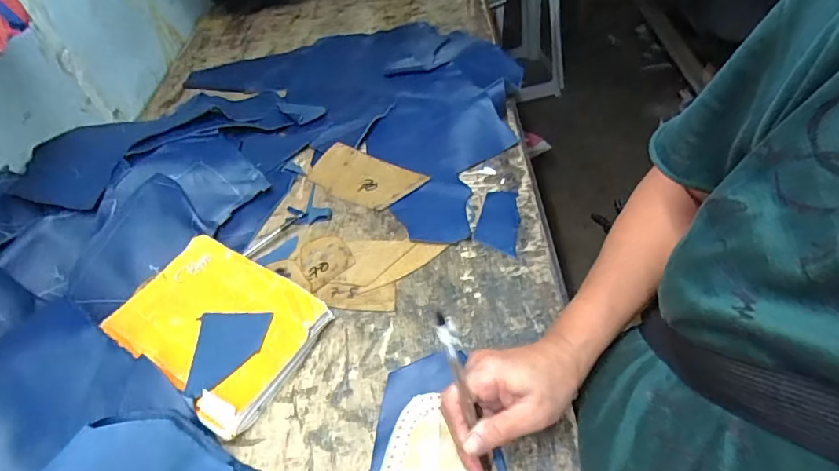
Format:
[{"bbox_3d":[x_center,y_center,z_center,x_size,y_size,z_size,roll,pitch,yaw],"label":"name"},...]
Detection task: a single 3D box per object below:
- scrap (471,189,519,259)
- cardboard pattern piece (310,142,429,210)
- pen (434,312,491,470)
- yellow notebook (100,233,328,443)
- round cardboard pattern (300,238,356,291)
[{"bbox_3d":[0.090,-0.019,0.540,0.046,0.004,0.096,6,49,12],"label":"scrap"},{"bbox_3d":[-0.071,-0.075,0.609,0.145,0.010,0.077,27,67,25],"label":"cardboard pattern piece"},{"bbox_3d":[0.033,0.120,0.338,0.013,0.145,0.010,-18,17,-9],"label":"pen"},{"bbox_3d":[-0.201,0.086,0.471,0.202,0.026,0.138,24,55,26],"label":"yellow notebook"},{"bbox_3d":[-0.105,0.025,0.531,0.055,0.005,0.067,-23,49,-14],"label":"round cardboard pattern"}]

